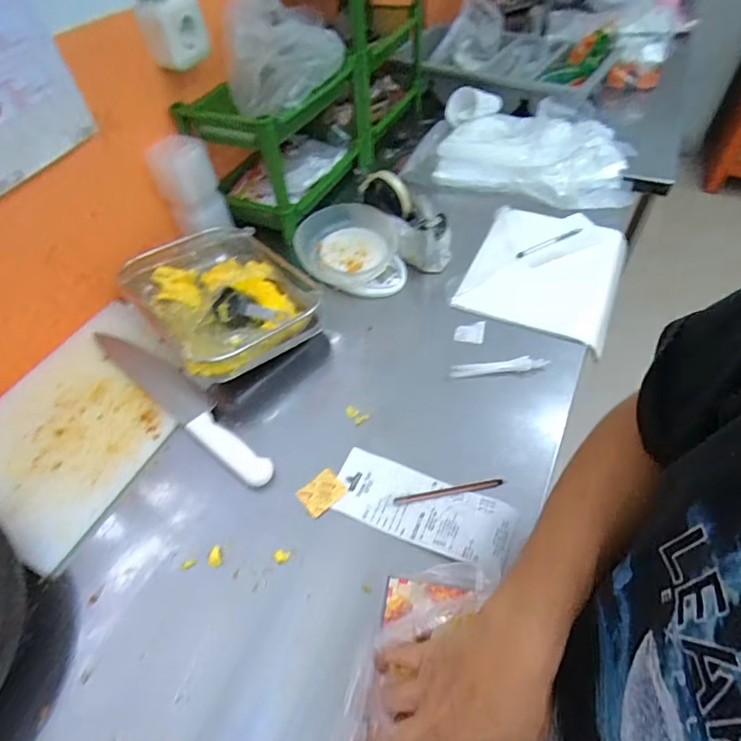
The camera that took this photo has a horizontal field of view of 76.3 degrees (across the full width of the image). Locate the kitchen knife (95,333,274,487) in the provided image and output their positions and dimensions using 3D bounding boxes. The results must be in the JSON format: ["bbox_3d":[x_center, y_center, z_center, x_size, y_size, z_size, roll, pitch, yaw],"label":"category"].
[{"bbox_3d":[-0.251,0.031,0.623,0.349,0.015,0.053,34,62,23],"label":"kitchen knife"}]

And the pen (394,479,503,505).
[{"bbox_3d":[0.088,0.138,0.533,0.122,0.011,0.010,-7,54,-4],"label":"pen"}]

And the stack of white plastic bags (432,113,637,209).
[{"bbox_3d":[0.322,-0.432,0.918,0.369,0.066,0.274,12,55,9],"label":"stack of white plastic bags"}]

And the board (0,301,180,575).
[{"bbox_3d":[-0.372,0.053,0.611,0.230,0.016,0.319,20,57,15],"label":"board"}]

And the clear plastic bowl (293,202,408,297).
[{"bbox_3d":[-0.032,-0.192,0.754,0.173,0.066,0.142,-2,54,1],"label":"clear plastic bowl"}]

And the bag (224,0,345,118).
[{"bbox_3d":[-0.133,-0.518,0.747,0.133,0.167,0.181,23,57,20],"label":"bag"}]

